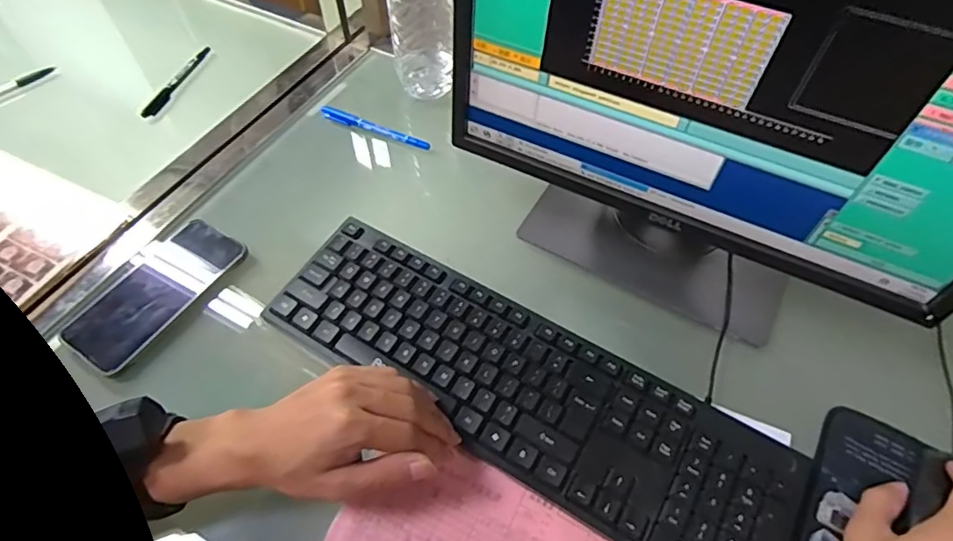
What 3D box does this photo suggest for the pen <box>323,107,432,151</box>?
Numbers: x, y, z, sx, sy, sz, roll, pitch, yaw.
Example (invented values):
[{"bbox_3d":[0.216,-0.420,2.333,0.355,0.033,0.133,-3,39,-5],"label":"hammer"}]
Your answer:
[{"bbox_3d":[-0.117,-0.164,0.621,0.139,0.014,0.013,19,58,13],"label":"pen"}]

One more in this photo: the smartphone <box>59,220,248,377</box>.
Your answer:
[{"bbox_3d":[-0.296,0.018,0.495,0.082,0.011,0.155,29,61,18],"label":"smartphone"}]

